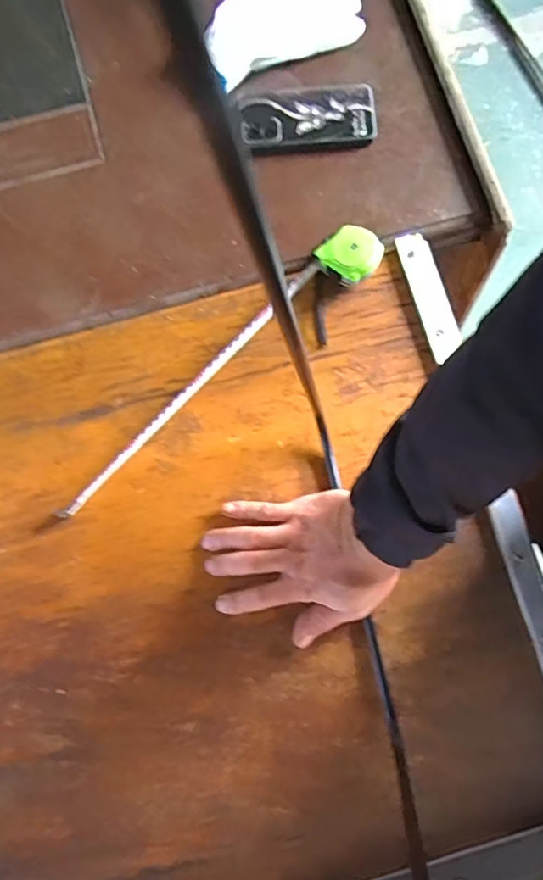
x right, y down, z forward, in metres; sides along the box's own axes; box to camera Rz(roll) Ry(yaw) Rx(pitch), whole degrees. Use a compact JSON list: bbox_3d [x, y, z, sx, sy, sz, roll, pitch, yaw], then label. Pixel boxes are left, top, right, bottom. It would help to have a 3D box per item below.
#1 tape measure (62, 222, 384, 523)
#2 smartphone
[{"bbox_3d":[-0.058,-0.081,0.573,0.423,0.039,0.056,-39,82,-6],"label":"tape measure"},{"bbox_3d":[0.041,-0.373,0.635,0.155,0.014,0.079,-7,80,-1],"label":"smartphone"}]

